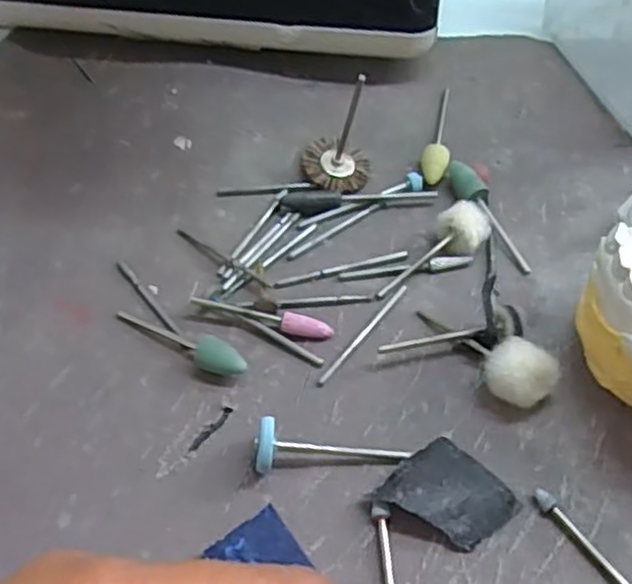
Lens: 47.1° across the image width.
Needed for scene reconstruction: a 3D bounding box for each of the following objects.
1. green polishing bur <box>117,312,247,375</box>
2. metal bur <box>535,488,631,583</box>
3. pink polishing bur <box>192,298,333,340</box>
[{"bbox_3d":[-0.041,0.015,0.215,0.046,0.009,0.008,21,56,16],"label":"green polishing bur"},{"bbox_3d":[0.070,0.065,0.179,0.004,0.004,0.041,-32,59,-21],"label":"metal bur"},{"bbox_3d":[-0.017,0.007,0.222,0.045,0.006,0.006,15,54,11],"label":"pink polishing bur"}]

